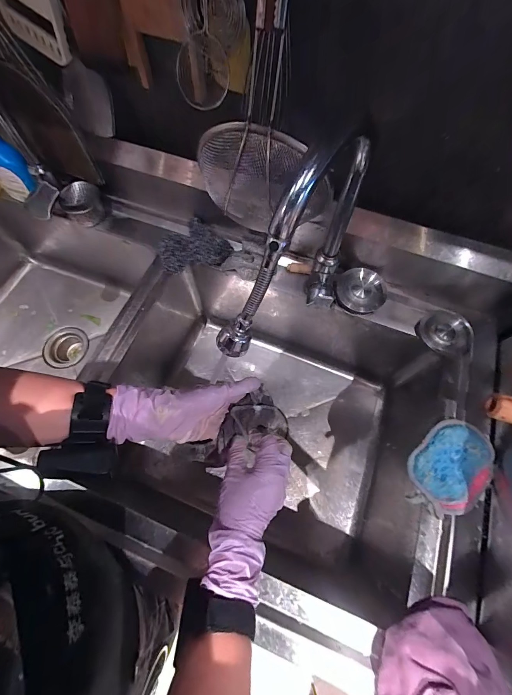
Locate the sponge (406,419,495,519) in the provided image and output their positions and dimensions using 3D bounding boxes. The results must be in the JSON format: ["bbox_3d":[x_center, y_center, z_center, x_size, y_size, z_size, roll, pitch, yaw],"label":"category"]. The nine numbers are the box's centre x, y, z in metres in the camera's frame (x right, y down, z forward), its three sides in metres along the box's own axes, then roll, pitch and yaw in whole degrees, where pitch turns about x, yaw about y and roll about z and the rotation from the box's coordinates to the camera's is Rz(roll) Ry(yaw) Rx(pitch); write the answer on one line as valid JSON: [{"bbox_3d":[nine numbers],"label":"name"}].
[{"bbox_3d":[0.276,0.169,0.424,0.089,0.021,0.133,39,72,15],"label":"sponge"}]

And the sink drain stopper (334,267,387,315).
[{"bbox_3d":[0.183,-0.100,0.532,0.079,0.020,0.082,-16,76,27],"label":"sink drain stopper"}]

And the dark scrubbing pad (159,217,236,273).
[{"bbox_3d":[-0.116,-0.197,0.571,0.128,0.030,0.100,-10,67,-5],"label":"dark scrubbing pad"}]

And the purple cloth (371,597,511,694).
[{"bbox_3d":[0.201,0.362,0.318,0.129,0.053,0.123,-24,69,-10],"label":"purple cloth"}]

